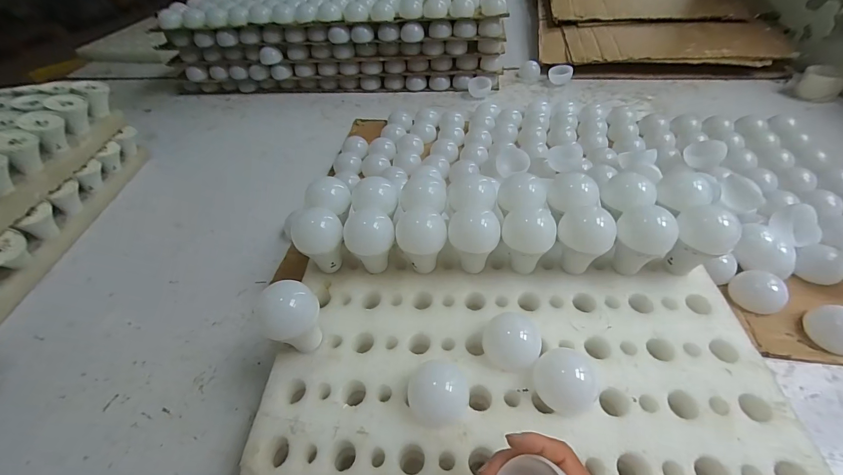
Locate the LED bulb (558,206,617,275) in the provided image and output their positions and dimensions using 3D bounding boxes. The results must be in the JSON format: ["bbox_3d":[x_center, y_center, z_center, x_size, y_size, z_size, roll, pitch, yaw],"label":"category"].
[{"bbox_3d":[0.206,0.010,0.461,0.062,0.085,0.059,-2,47,3],"label":"LED bulb"}]

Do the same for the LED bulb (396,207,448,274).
[{"bbox_3d":[0.002,0.006,0.474,0.063,0.080,0.056,7,48,11],"label":"LED bulb"}]

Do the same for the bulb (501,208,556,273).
[{"bbox_3d":[0.138,0.010,0.471,0.064,0.090,0.060,14,50,17],"label":"bulb"}]

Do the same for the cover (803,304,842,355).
[{"bbox_3d":[0.554,0.122,0.474,0.054,0.036,0.065,-19,48,-13],"label":"cover"}]

